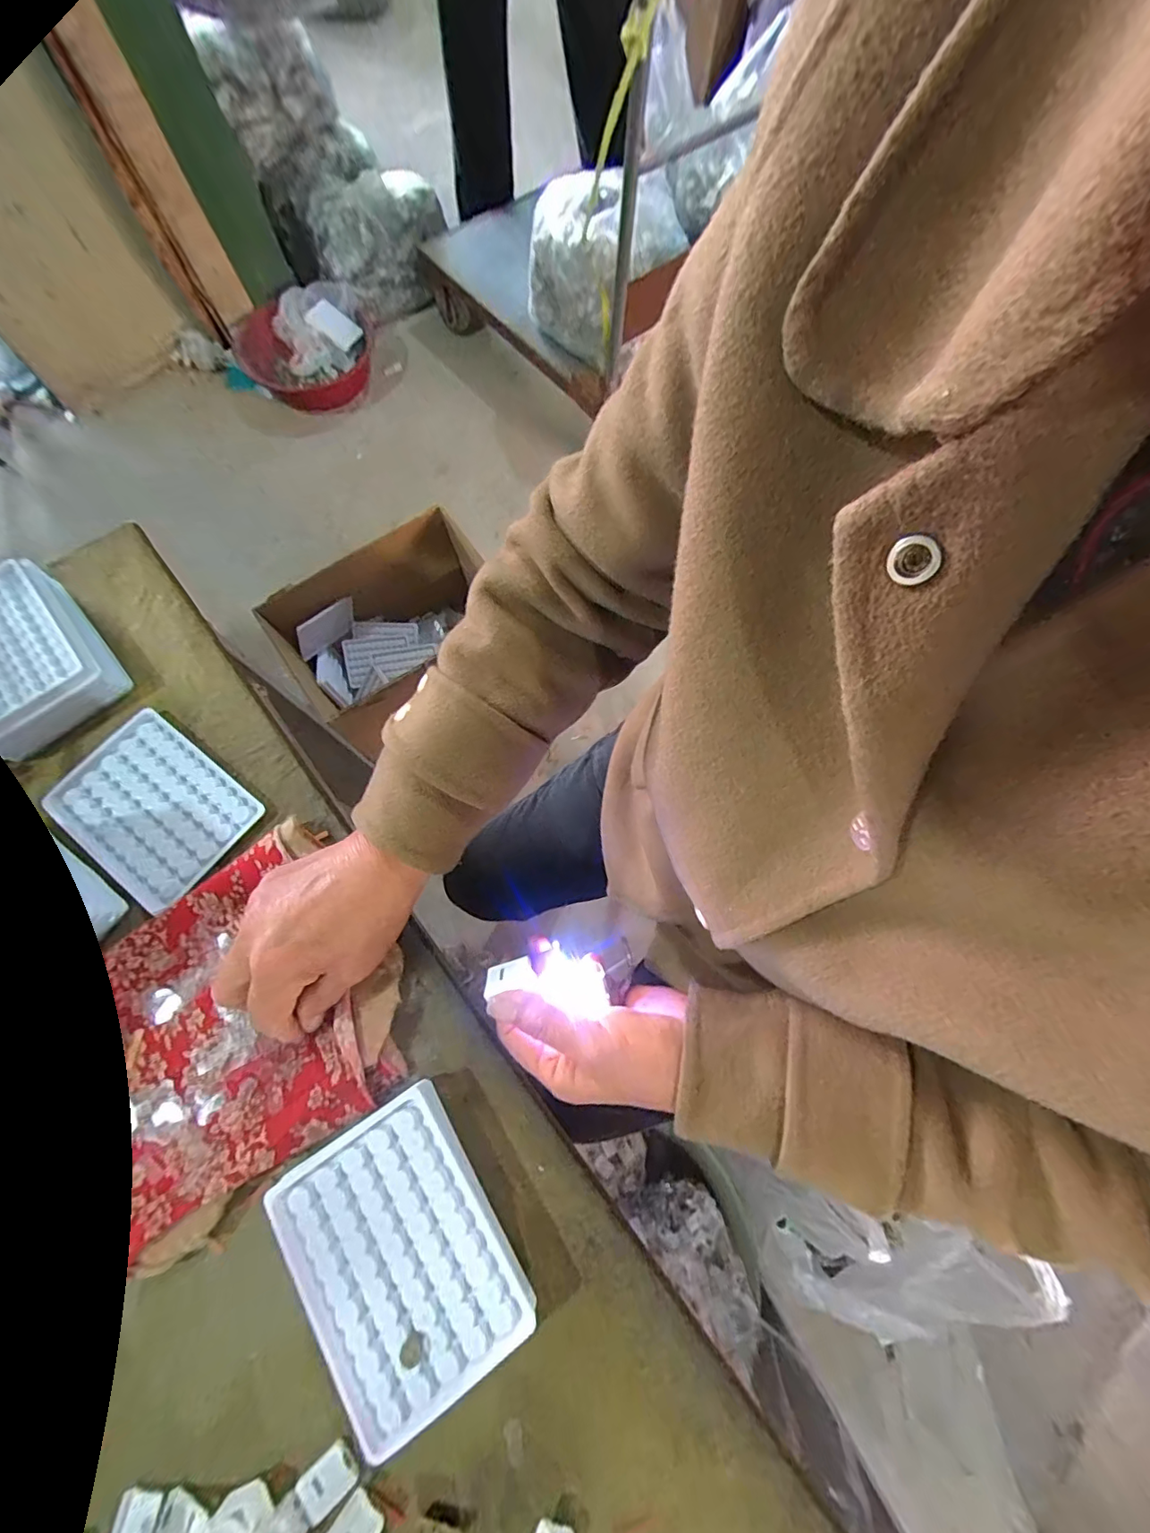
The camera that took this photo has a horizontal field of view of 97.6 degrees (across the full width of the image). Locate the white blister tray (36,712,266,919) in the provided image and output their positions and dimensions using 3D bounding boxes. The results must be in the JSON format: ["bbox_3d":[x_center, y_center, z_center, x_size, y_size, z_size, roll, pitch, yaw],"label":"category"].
[{"bbox_3d":[-0.296,0.028,0.354,0.127,0.005,0.093,36,75,10],"label":"white blister tray"}]

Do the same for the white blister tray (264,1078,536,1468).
[{"bbox_3d":[-0.094,0.259,0.272,0.096,0.027,0.127,-31,75,-11],"label":"white blister tray"}]

